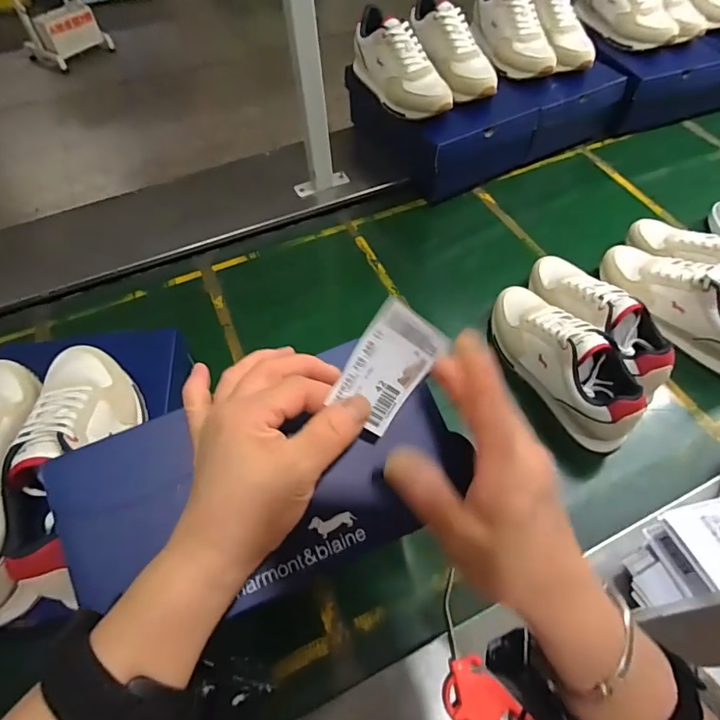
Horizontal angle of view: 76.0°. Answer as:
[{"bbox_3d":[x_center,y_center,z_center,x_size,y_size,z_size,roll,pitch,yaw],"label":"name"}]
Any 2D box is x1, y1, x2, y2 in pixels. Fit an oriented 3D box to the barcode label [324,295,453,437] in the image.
[{"bbox_3d":[0.015,0.004,0.251,0.042,0.066,0.010,34,16,-7],"label":"barcode label"}]

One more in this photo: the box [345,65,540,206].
[{"bbox_3d":[0.161,-0.517,1.003,0.260,0.137,0.343,-29,59,-18],"label":"box"}]

